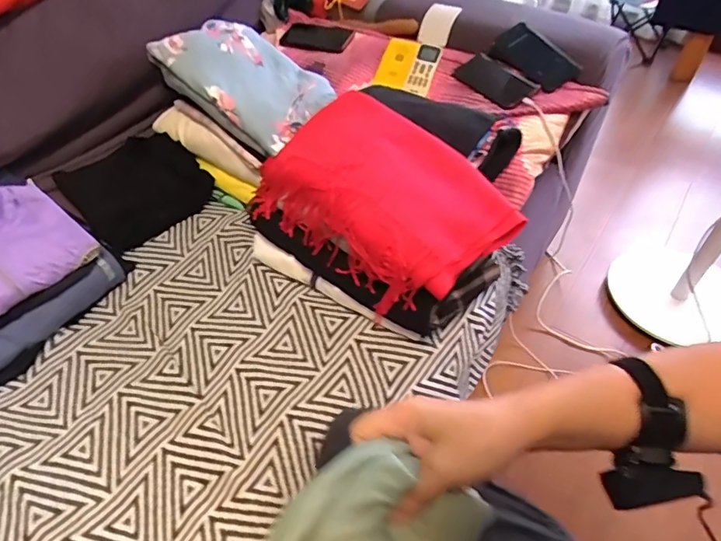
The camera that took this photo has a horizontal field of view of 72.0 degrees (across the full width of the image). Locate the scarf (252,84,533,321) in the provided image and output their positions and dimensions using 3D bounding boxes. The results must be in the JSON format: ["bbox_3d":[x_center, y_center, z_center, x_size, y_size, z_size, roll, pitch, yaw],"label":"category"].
[{"bbox_3d":[0.021,-0.113,0.728,0.250,0.141,0.342,-29,53,-25],"label":"scarf"}]

